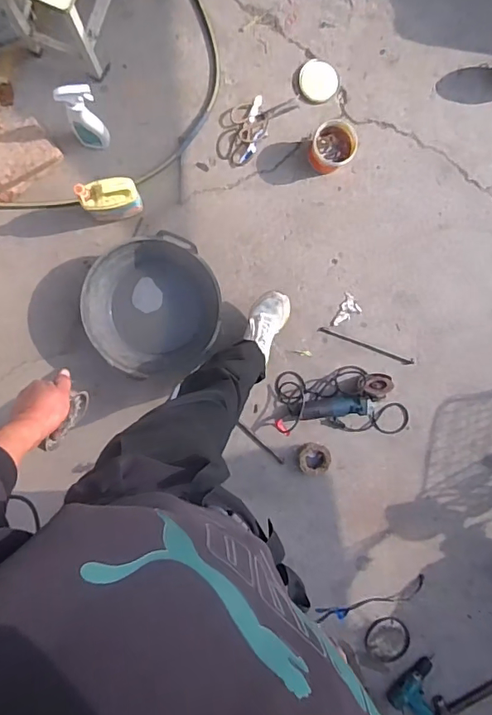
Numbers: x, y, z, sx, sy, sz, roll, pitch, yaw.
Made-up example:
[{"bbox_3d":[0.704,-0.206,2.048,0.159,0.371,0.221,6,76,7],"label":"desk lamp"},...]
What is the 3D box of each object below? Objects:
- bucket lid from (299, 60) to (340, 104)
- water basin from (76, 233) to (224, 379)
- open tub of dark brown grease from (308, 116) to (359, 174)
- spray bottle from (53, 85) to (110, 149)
[{"bbox_3d":[0.225,-0.841,1.464,0.117,0.020,0.131,1,92,-2],"label":"bucket lid"},{"bbox_3d":[-0.260,-0.135,1.406,0.365,0.157,0.406,-20,92,-1],"label":"water basin"},{"bbox_3d":[0.255,-0.625,1.443,0.129,0.115,0.135,0,92,-2],"label":"open tub of dark brown grease"},{"bbox_3d":[-0.431,-0.632,1.286,0.089,0.313,0.073,4,92,-2],"label":"spray bottle"}]

